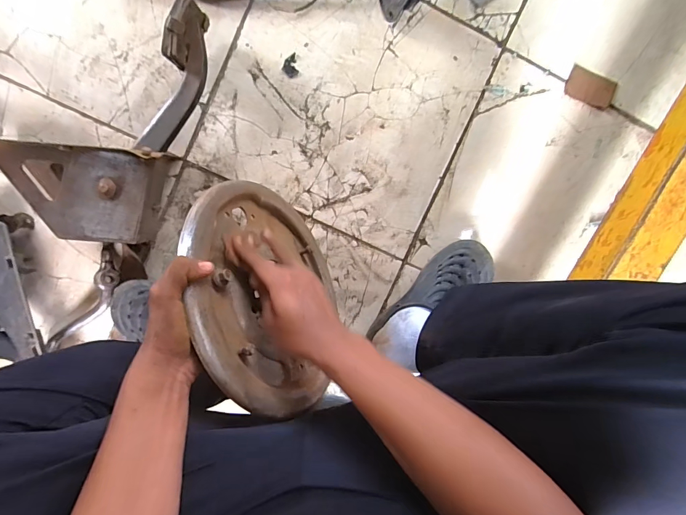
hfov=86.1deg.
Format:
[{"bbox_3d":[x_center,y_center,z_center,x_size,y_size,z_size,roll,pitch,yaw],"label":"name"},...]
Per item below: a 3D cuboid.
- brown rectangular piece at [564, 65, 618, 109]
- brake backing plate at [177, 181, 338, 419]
[{"bbox_3d":[0.431,-0.293,0.634,0.091,0.015,0.050,19,96,-7],"label":"brown rectangular piece"},{"bbox_3d":[-0.095,0.038,0.473,0.022,0.292,0.271,-17,129,23],"label":"brake backing plate"}]

